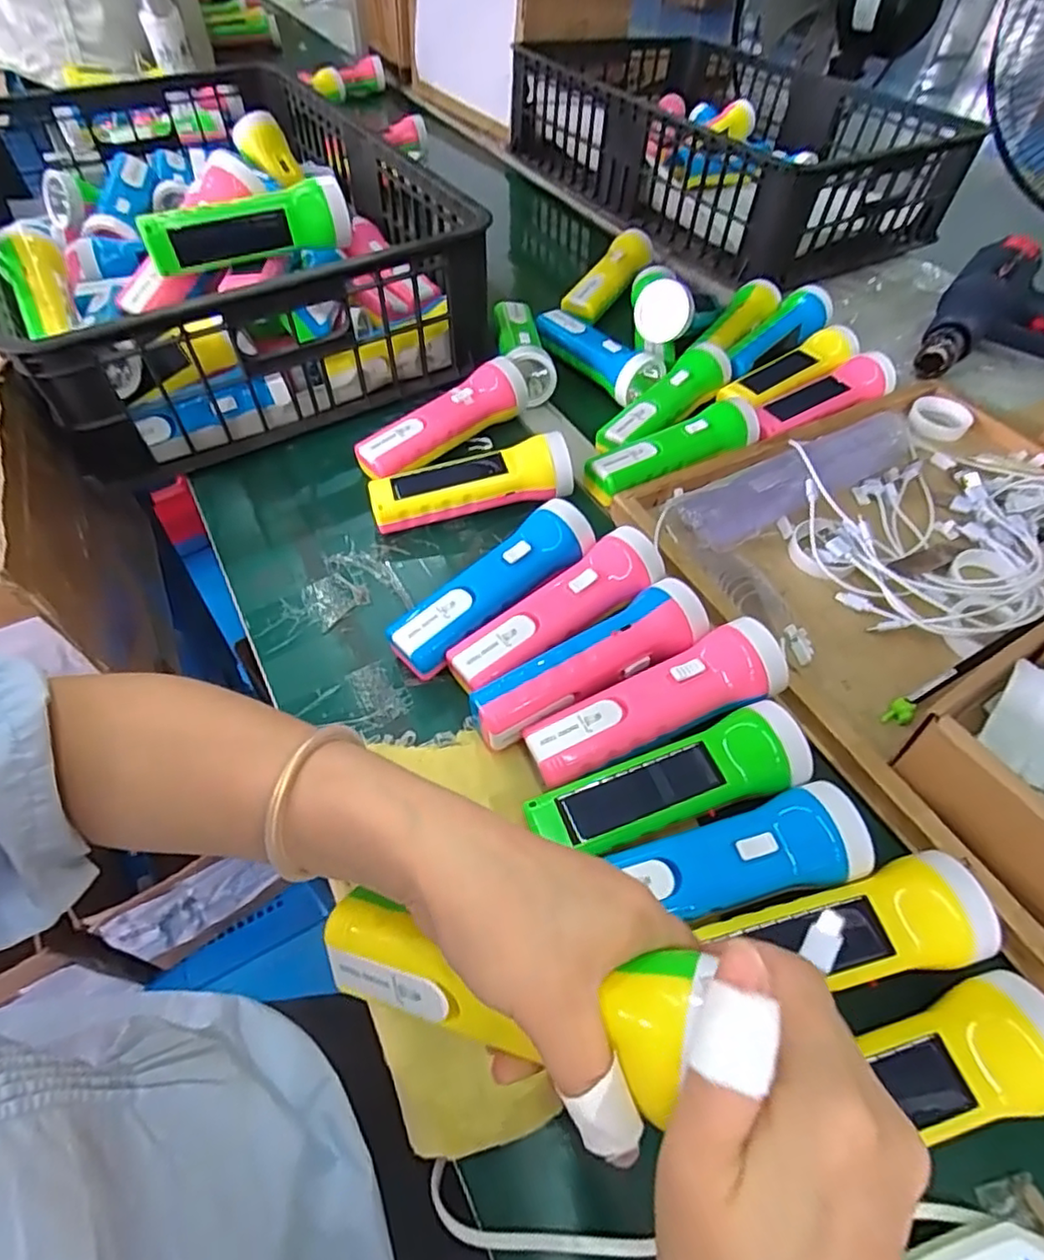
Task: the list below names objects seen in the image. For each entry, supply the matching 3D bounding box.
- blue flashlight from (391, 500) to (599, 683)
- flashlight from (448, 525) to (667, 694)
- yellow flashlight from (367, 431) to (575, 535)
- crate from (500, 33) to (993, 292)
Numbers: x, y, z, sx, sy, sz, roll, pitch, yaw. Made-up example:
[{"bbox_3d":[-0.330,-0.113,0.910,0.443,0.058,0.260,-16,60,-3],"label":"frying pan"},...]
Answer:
[{"bbox_3d":[-0.019,-0.031,0.449,0.164,0.044,0.050,-34,62,-25],"label":"blue flashlight"},{"bbox_3d":[0.028,-0.008,0.437,0.166,0.038,0.049,-32,61,-24],"label":"flashlight"},{"bbox_3d":[-0.041,-0.120,0.514,0.163,0.046,0.051,-6,54,-7],"label":"yellow flashlight"},{"bbox_3d":[0.292,-0.725,0.914,0.417,0.150,0.588,-26,59,-21],"label":"crate"}]

